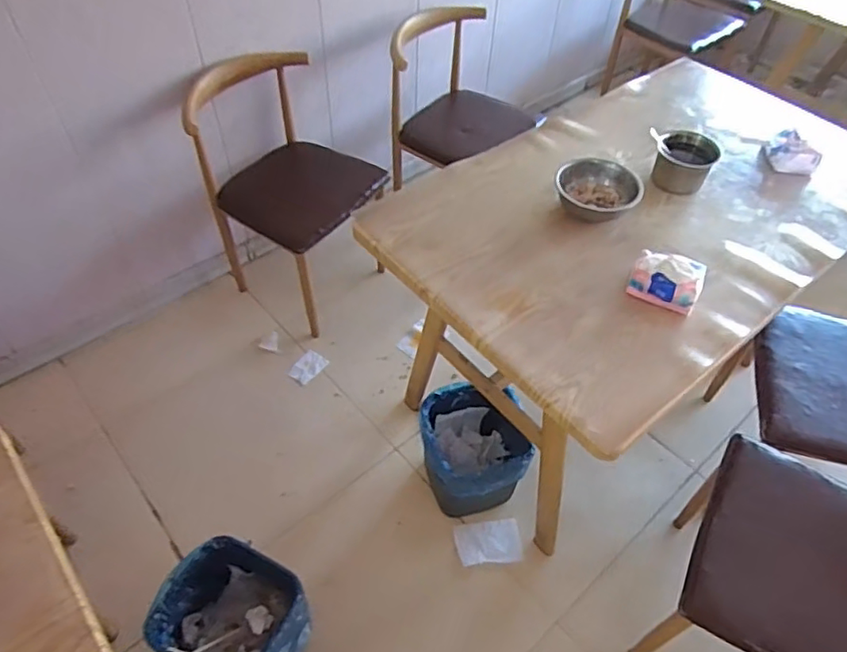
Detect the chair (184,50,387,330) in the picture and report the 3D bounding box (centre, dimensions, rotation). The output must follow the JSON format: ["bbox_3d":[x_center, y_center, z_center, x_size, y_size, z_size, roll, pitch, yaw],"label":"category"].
[{"bbox_3d":[-0.396,-0.420,1.840,0.509,0.622,0.461,31,57,20],"label":"chair"}]

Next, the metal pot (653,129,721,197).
[{"bbox_3d":[0.576,-0.364,1.336,0.124,0.086,0.115,1,52,-1],"label":"metal pot"}]

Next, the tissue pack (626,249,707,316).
[{"bbox_3d":[0.450,-0.092,1.110,0.124,0.062,0.096,21,54,14],"label":"tissue pack"}]

